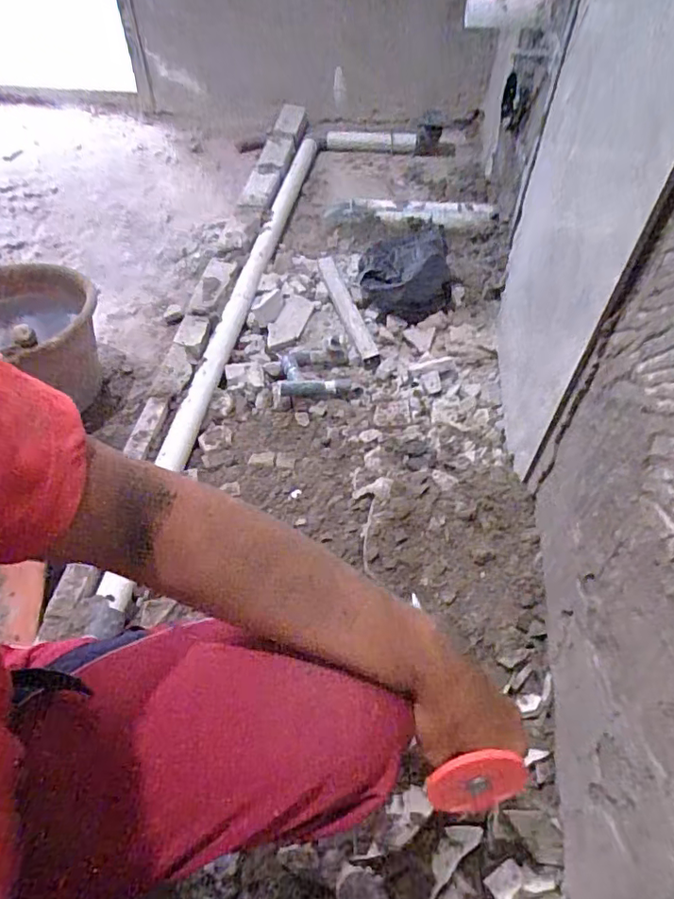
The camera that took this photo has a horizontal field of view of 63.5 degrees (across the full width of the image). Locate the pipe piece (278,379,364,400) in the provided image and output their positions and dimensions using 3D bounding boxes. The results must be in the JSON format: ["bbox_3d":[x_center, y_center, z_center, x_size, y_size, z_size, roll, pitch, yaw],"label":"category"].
[{"bbox_3d":[-0.029,-0.117,1.019,0.153,0.033,0.036,-4,51,-5],"label":"pipe piece"}]

